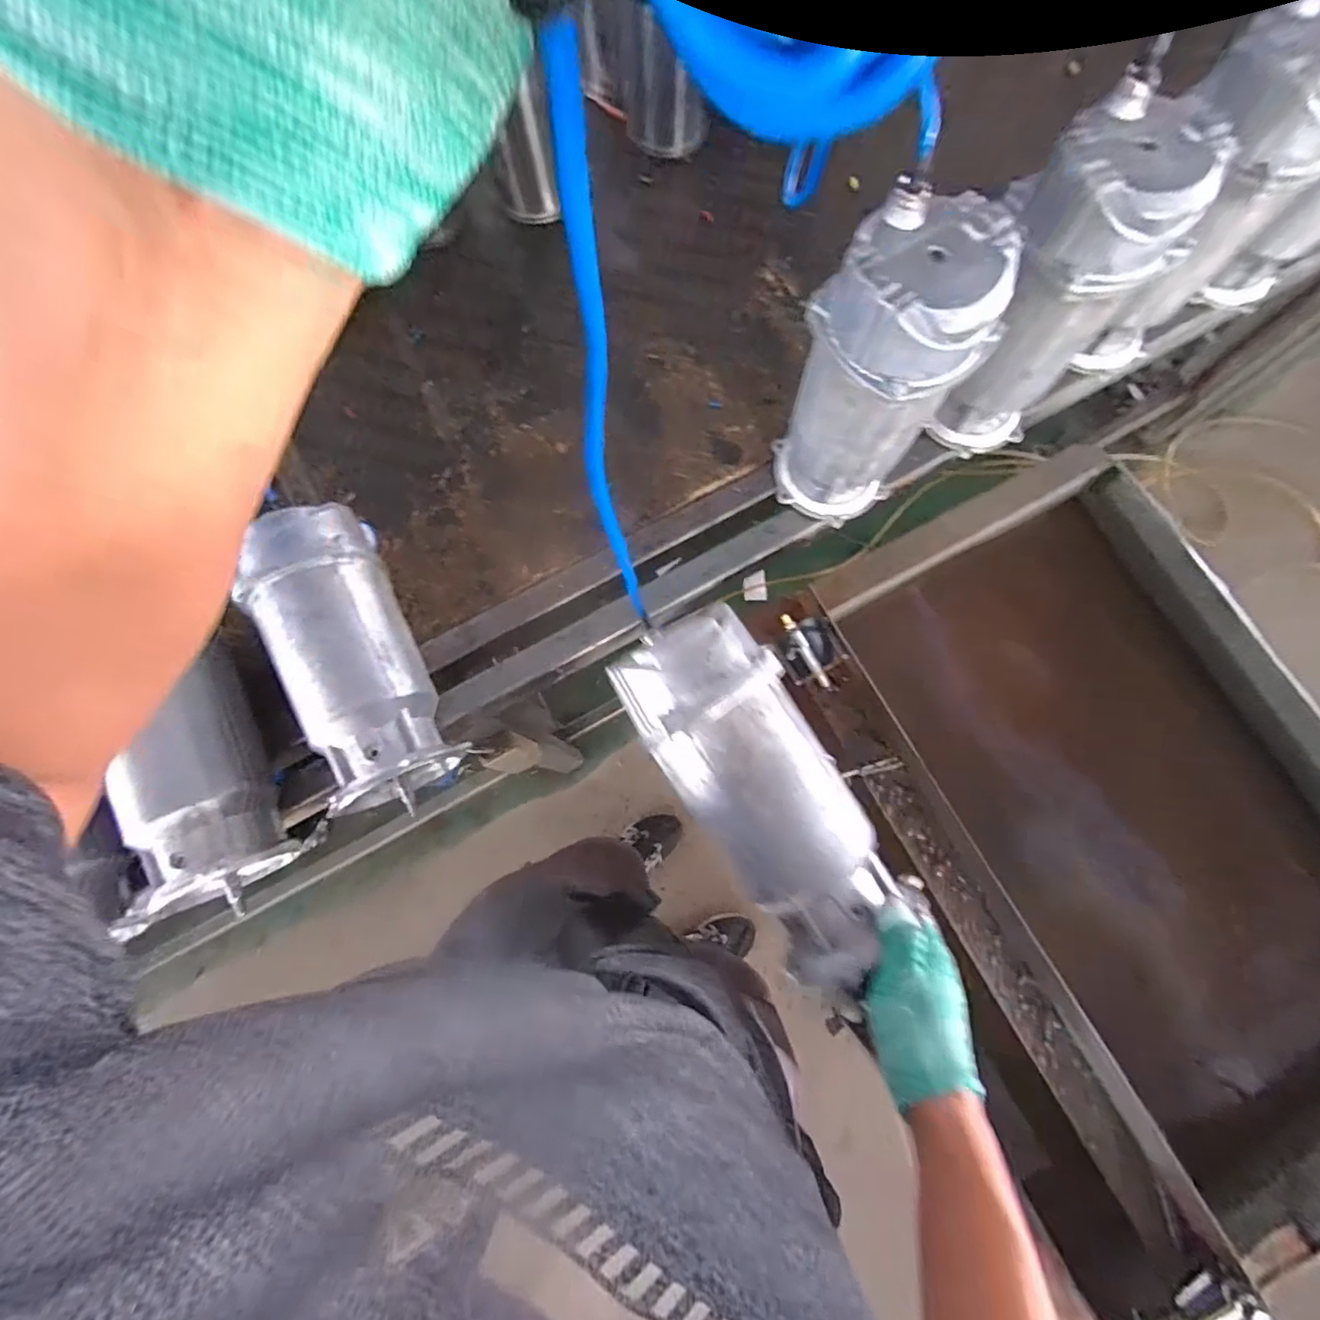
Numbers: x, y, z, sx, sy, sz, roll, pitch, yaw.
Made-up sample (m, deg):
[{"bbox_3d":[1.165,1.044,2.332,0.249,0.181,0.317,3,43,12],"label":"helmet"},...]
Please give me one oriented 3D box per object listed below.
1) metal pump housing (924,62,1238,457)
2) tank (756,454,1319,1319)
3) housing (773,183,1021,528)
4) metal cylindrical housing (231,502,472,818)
[{"bbox_3d":[0.370,-0.340,0.572,0.137,0.290,0.116,39,80,9],"label":"metal pump housing"},{"bbox_3d":[0.498,0.204,0.719,0.530,0.298,0.751,-21,77,-4],"label":"tank"},{"bbox_3d":[0.200,-0.249,0.554,0.116,0.310,0.112,0,76,1],"label":"housing"},{"bbox_3d":[-0.308,-0.005,0.587,0.112,0.130,0.289,-28,78,-6],"label":"metal cylindrical housing"}]

